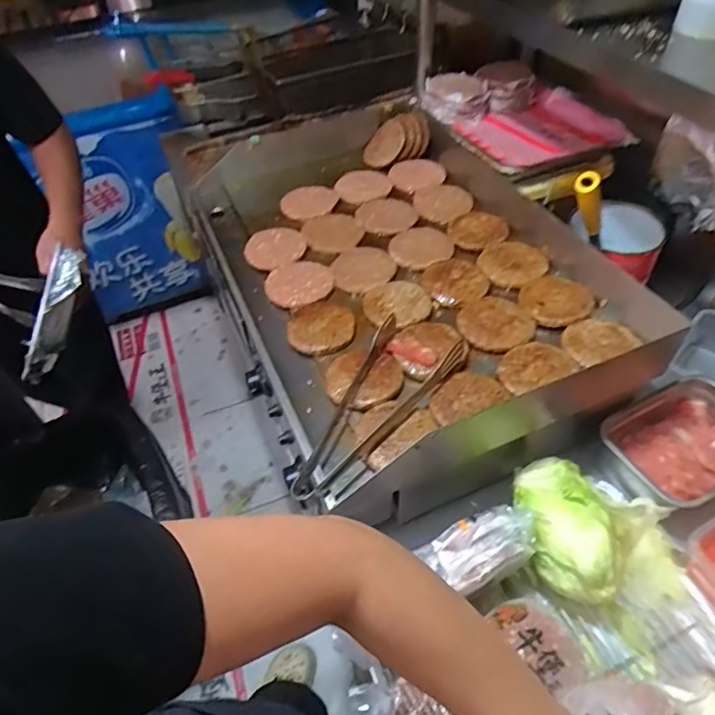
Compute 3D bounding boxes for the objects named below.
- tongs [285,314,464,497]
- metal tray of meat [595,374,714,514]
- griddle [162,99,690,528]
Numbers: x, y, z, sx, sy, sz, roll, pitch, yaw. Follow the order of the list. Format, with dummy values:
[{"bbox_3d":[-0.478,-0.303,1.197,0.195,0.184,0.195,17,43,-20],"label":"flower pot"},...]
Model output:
[{"bbox_3d":[0.032,0.057,0.643,0.113,0.035,0.280,20,53,19],"label":"tongs"},{"bbox_3d":[0.458,0.123,0.745,0.215,0.065,0.151,-23,52,-17],"label":"metal tray of meat"},{"bbox_3d":[0.050,-0.149,0.899,0.524,0.208,0.751,-20,51,-14],"label":"griddle"}]

